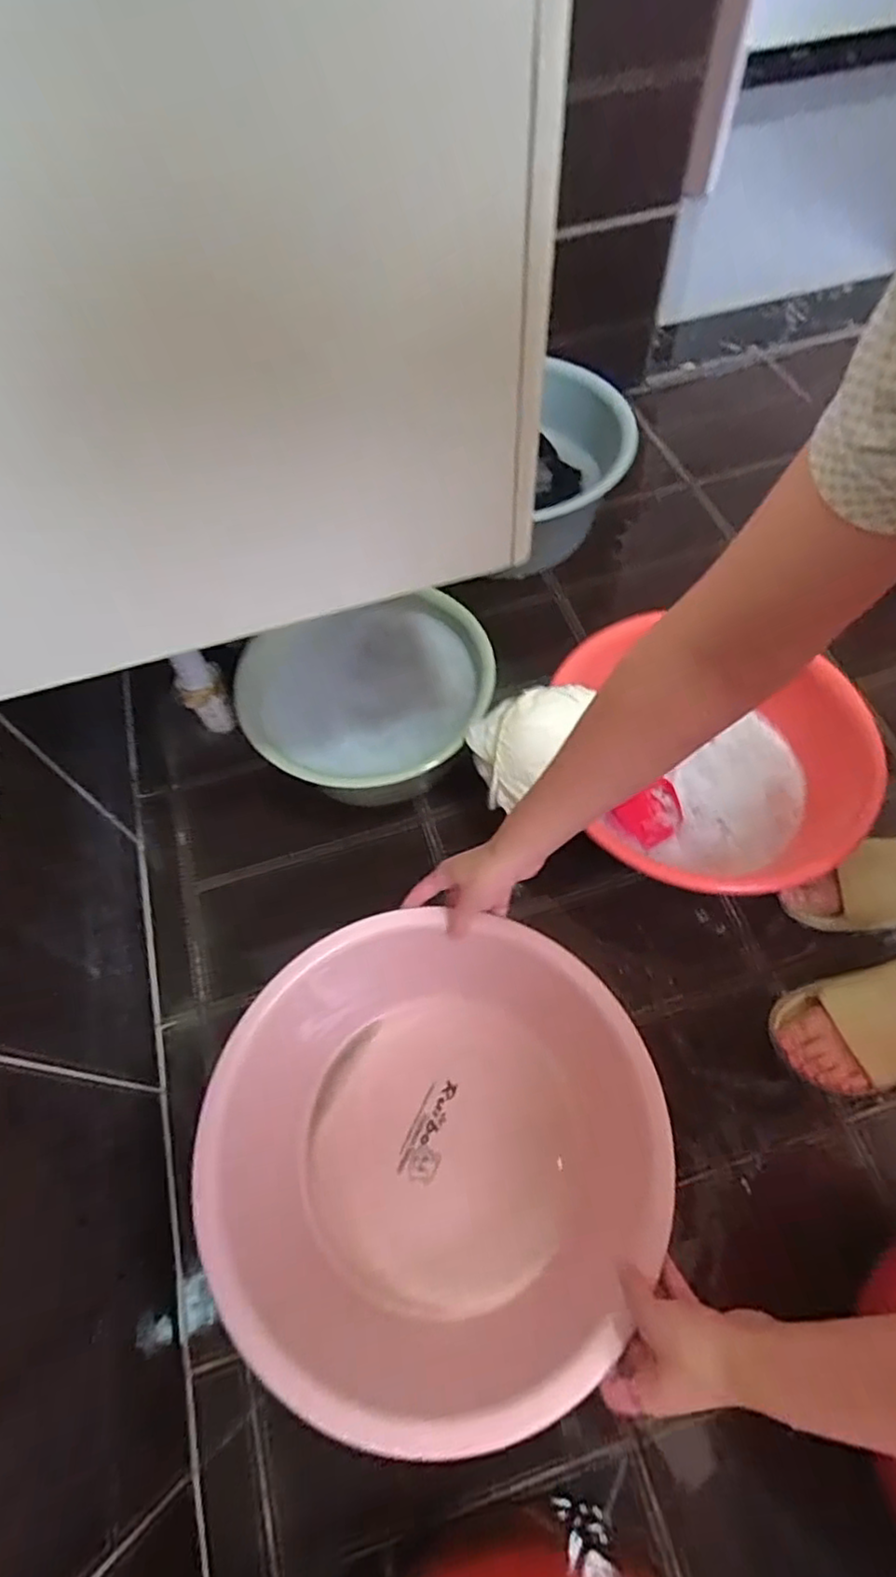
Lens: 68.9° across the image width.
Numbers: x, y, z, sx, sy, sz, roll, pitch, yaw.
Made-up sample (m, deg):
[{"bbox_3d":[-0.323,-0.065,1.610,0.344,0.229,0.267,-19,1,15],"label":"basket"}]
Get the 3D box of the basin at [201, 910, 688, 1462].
[{"bbox_3d":[0.002,0.284,0.552,0.332,0.161,0.341,-2,61,3],"label":"basin"}]

